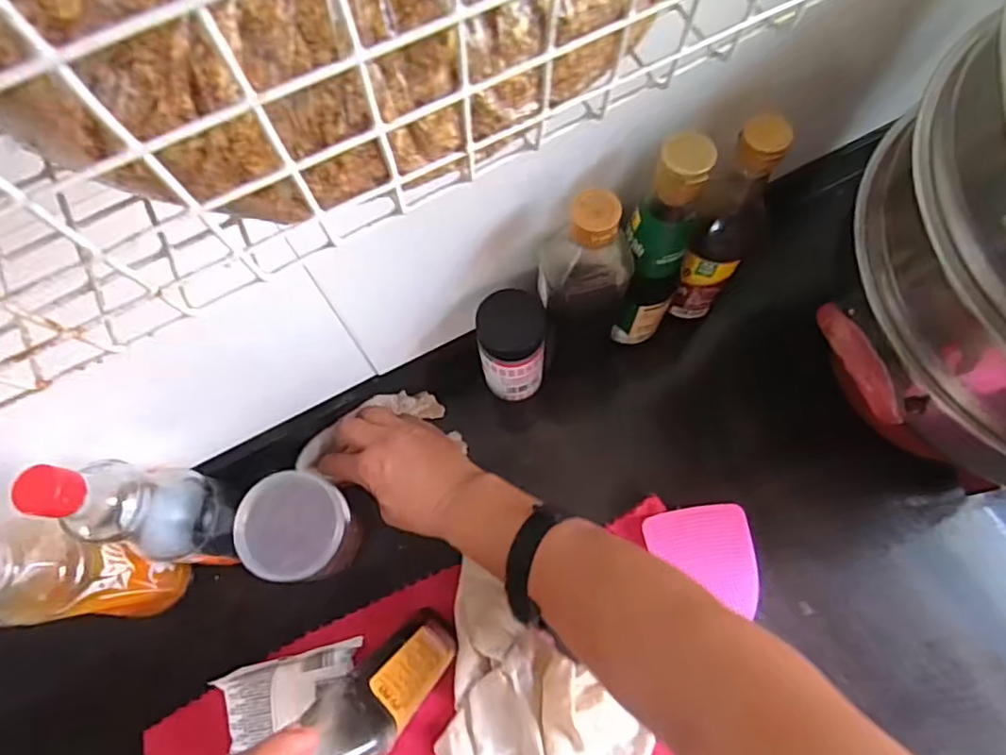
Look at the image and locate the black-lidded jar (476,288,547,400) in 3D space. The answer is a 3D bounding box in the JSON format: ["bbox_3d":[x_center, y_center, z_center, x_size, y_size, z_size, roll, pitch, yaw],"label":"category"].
[{"bbox_3d":[0.009,-0.024,0.523,0.056,0.123,0.049,-6,70,-1],"label":"black-lidded jar"}]

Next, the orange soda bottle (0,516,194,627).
[{"bbox_3d":[-0.305,0.140,0.427,0.055,0.210,0.060,15,71,7],"label":"orange soda bottle"}]

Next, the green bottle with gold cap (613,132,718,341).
[{"bbox_3d":[0.120,-0.095,0.474,0.051,0.222,0.056,22,72,9],"label":"green bottle with gold cap"}]

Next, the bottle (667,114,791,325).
[{"bbox_3d":[0.176,-0.117,0.487,0.051,0.208,0.048,27,73,11],"label":"bottle"}]

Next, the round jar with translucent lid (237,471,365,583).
[{"bbox_3d":[-0.171,0.130,0.519,0.085,0.080,0.082,0,70,1],"label":"round jar with translucent lid"}]

